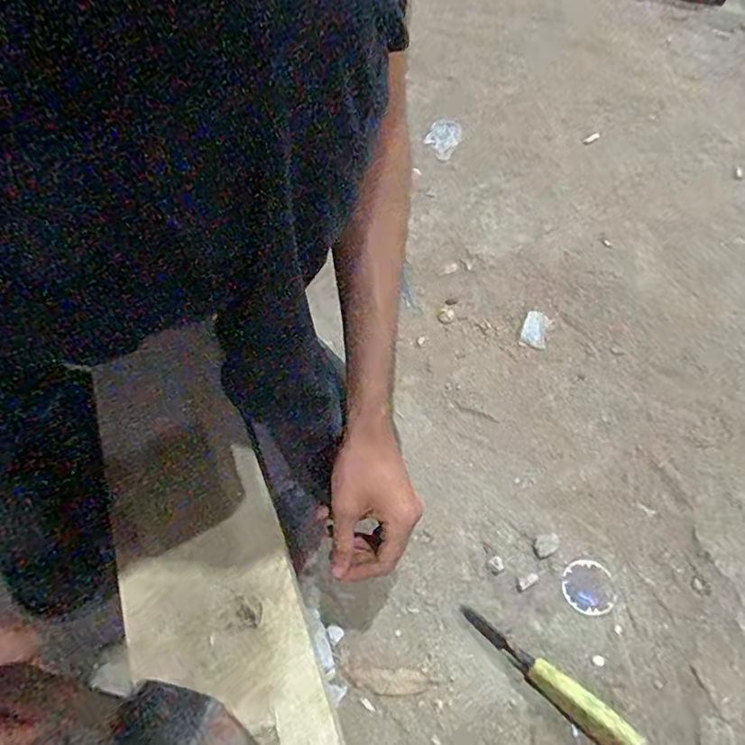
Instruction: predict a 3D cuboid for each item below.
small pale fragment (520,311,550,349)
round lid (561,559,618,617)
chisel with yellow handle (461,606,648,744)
[{"bbox_3d":[0.218,-0.058,0.718,0.033,0.004,0.056,15,61,12],"label":"small pale fragment"},{"bbox_3d":[0.225,0.224,0.559,0.052,0.005,0.053,-1,59,2],"label":"round lid"},{"bbox_3d":[0.163,0.288,0.506,0.180,0.025,0.028,36,67,21],"label":"chisel with yellow handle"}]

